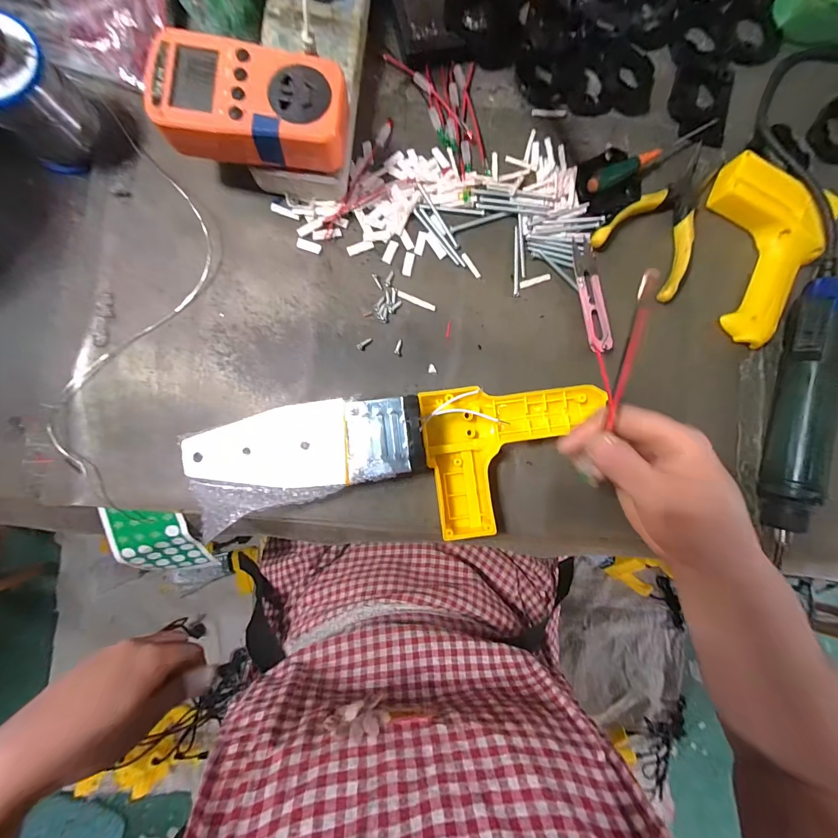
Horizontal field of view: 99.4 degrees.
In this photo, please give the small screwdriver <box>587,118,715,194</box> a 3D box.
[{"bbox_3d":[0.213,-0.241,0.323,0.145,0.018,0.014,-30,91,-5],"label":"small screwdriver"}]

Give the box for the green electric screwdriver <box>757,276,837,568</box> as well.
[{"bbox_3d":[0.337,-0.003,0.317,0.034,0.042,0.237,13,88,-4],"label":"green electric screwdriver"}]

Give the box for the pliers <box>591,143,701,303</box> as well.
[{"bbox_3d":[0.234,-0.187,0.326,0.087,0.014,0.141,40,86,-3],"label":"pliers"}]

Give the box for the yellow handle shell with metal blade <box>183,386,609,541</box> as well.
[{"bbox_3d":[-0.004,0.038,0.280,0.309,0.040,0.114,-3,89,-5],"label":"yellow handle shell with metal blade"}]

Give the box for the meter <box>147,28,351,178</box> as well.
[{"bbox_3d":[-0.117,-0.216,0.252,0.124,0.032,0.074,5,87,-5],"label":"meter"}]

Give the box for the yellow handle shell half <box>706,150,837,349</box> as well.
[{"bbox_3d":[0.309,-0.151,0.326,0.107,0.029,0.147,23,87,-4],"label":"yellow handle shell half"}]

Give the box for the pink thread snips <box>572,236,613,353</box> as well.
[{"bbox_3d":[0.155,-0.111,0.318,0.024,0.009,0.100,-12,90,-5],"label":"pink thread snips"}]

